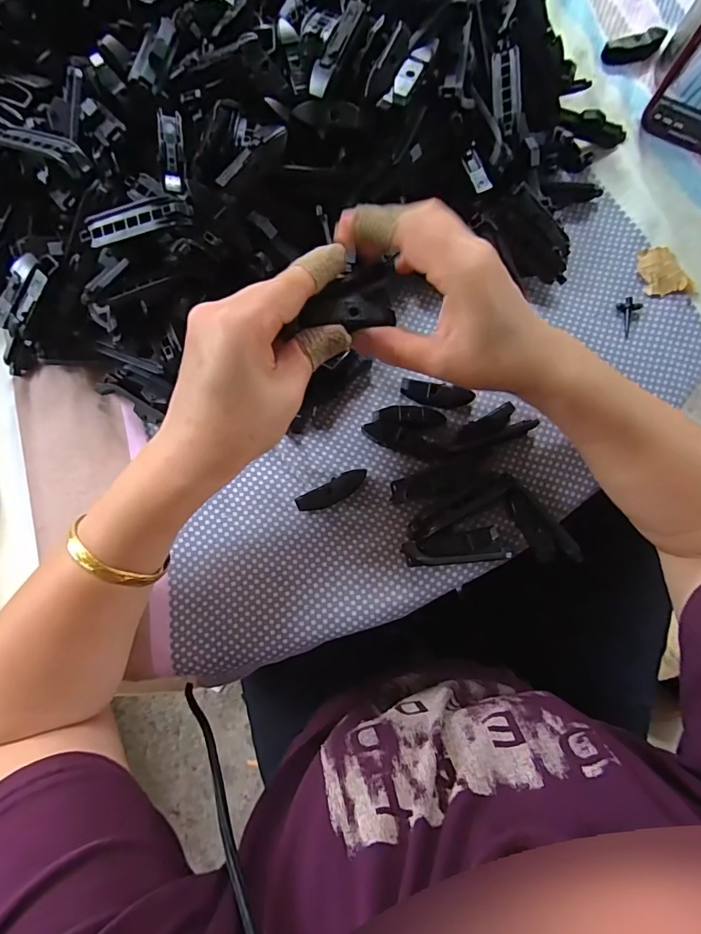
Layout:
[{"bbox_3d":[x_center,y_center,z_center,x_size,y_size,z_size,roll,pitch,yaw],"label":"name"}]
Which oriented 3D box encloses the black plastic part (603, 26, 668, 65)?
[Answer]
[{"bbox_3d":[0.239,-0.353,0.379,0.053,0.014,0.016,-17,79,-3],"label":"black plastic part"}]

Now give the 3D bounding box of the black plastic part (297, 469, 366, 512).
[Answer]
[{"bbox_3d":[-0.012,0.017,0.313,0.051,0.016,0.014,-29,80,-5],"label":"black plastic part"}]

